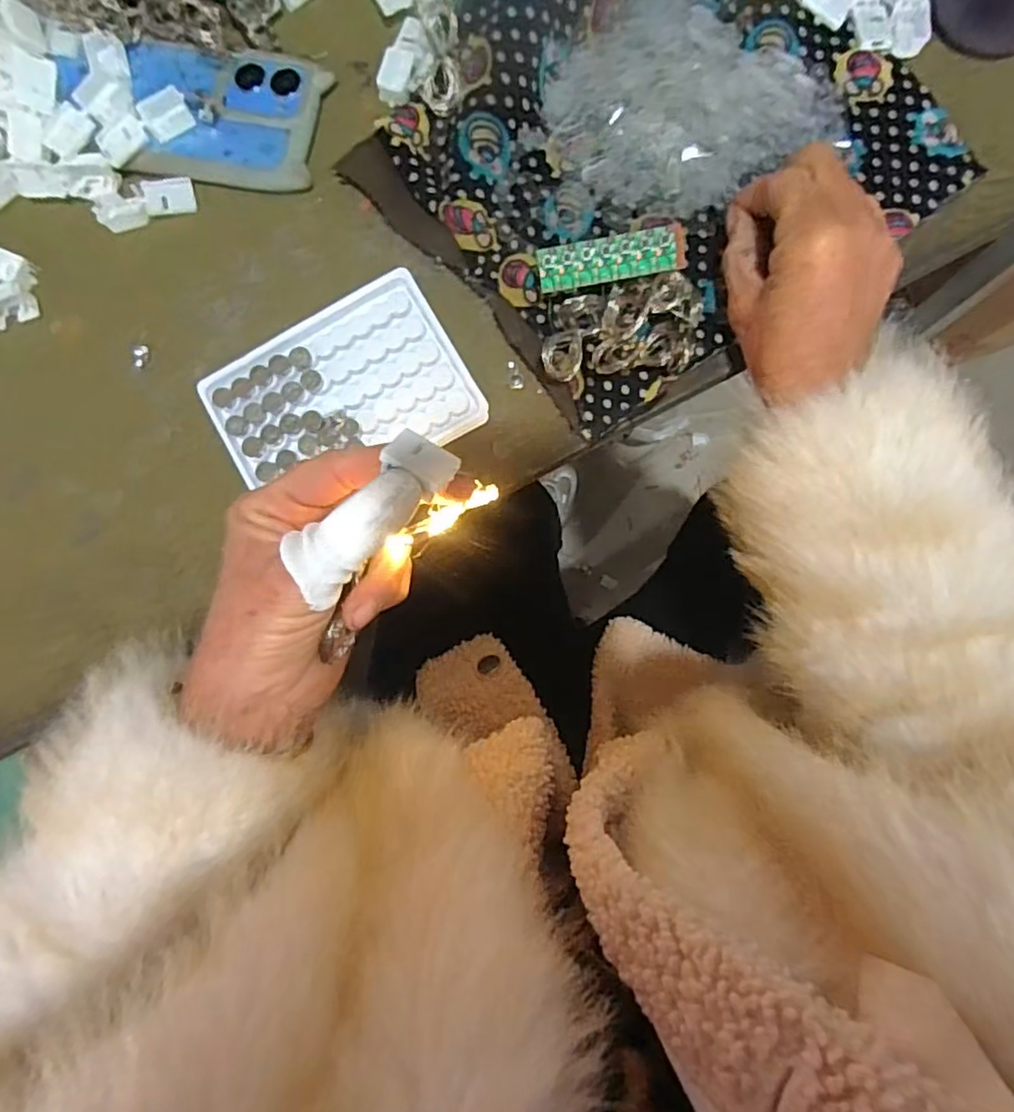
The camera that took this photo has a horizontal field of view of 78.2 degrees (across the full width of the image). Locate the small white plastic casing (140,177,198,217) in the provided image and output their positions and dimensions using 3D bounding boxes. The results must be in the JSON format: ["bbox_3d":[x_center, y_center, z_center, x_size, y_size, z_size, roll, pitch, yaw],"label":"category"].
[{"bbox_3d":[-0.198,-0.212,0.367,0.027,0.007,0.020,-9,86,1],"label":"small white plastic casing"}]

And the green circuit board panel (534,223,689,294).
[{"bbox_3d":[0.054,-0.154,0.322,0.074,0.004,0.022,-9,104,4],"label":"green circuit board panel"}]

